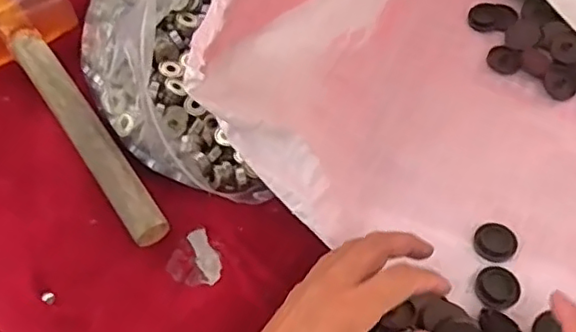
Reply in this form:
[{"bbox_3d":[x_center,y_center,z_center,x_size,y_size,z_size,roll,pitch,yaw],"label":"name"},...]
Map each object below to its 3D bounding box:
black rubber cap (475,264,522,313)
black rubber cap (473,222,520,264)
[{"bbox_3d":[0.159,0.092,0.473,0.032,0.004,0.036,26,60,13],"label":"black rubber cap"},{"bbox_3d":[0.163,0.061,0.494,0.031,0.010,0.032,1,58,-2],"label":"black rubber cap"}]

